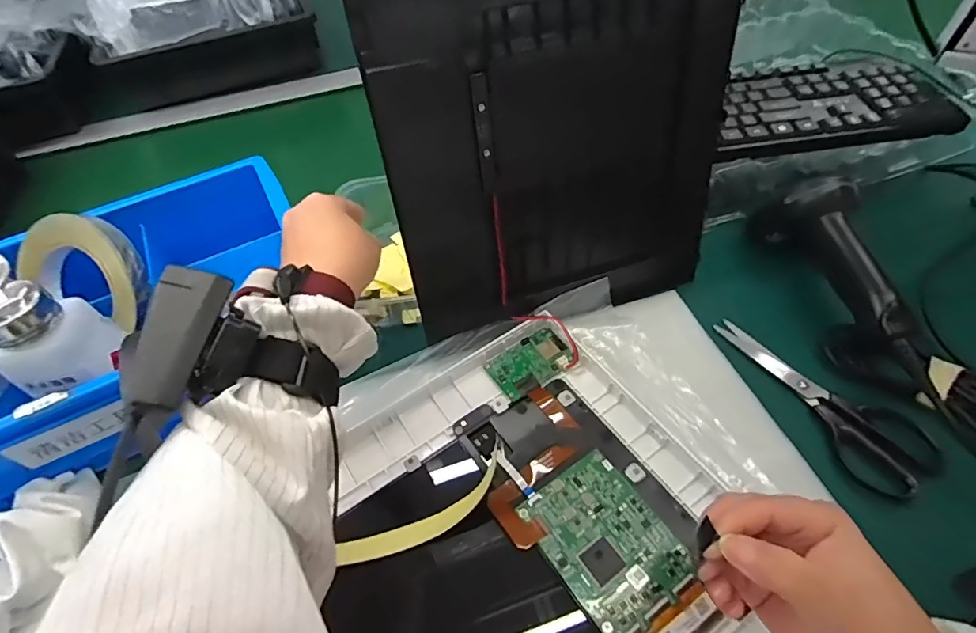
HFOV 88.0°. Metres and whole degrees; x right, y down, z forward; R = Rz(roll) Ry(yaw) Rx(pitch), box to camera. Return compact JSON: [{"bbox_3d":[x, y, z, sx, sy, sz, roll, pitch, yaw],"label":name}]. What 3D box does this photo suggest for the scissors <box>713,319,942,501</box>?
[{"bbox_3d":[0.252,0.055,0.383,0.063,0.008,0.165,-25,55,-13],"label":"scissors"}]

